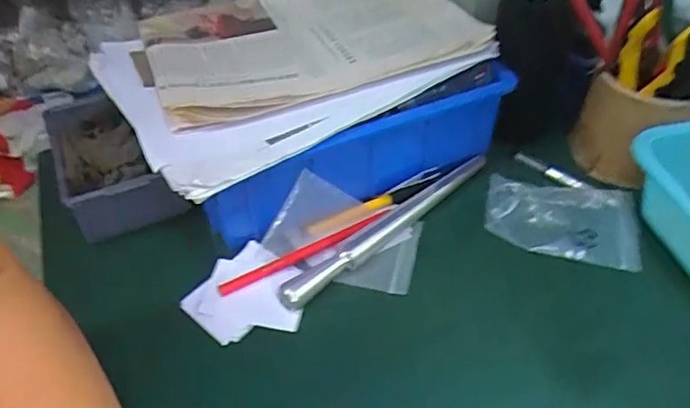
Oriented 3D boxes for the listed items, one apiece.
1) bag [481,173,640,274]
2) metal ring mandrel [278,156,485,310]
[{"bbox_3d":[0.181,0.013,0.463,0.120,0.017,0.077,7,43,9],"label":"bag"},{"bbox_3d":[0.041,0.018,0.469,0.235,0.023,0.018,-33,51,-30],"label":"metal ring mandrel"}]

